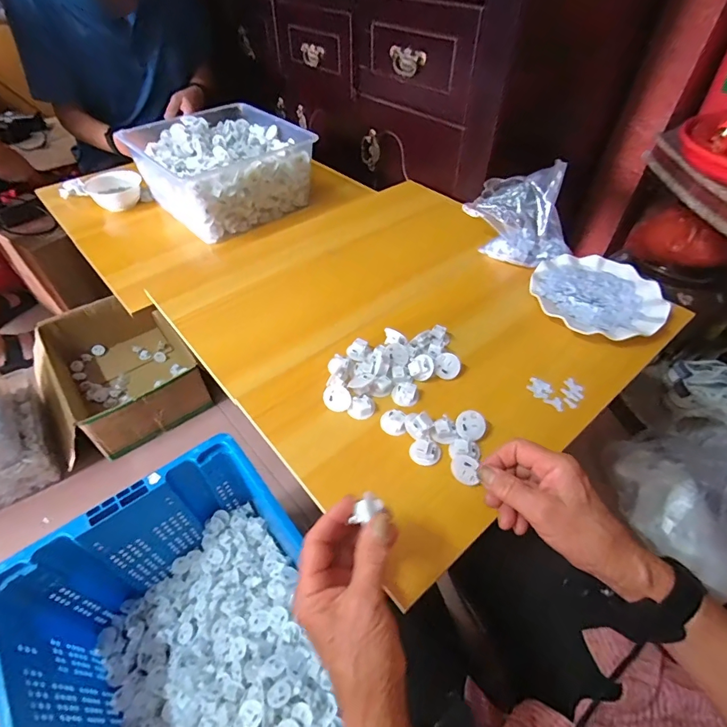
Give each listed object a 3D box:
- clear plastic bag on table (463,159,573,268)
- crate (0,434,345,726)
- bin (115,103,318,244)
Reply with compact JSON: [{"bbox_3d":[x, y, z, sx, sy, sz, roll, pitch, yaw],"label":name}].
[{"bbox_3d":[0.253,-0.239,0.676,0.174,0.117,0.100,13,49,12],"label":"clear plastic bag on table"},{"bbox_3d":[-0.218,0.474,0.624,0.391,0.280,0.572,-32,55,-25],"label":"crate"},{"bbox_3d":[-0.298,-0.418,0.896,0.297,0.133,0.298,-31,55,-24],"label":"bin"}]

